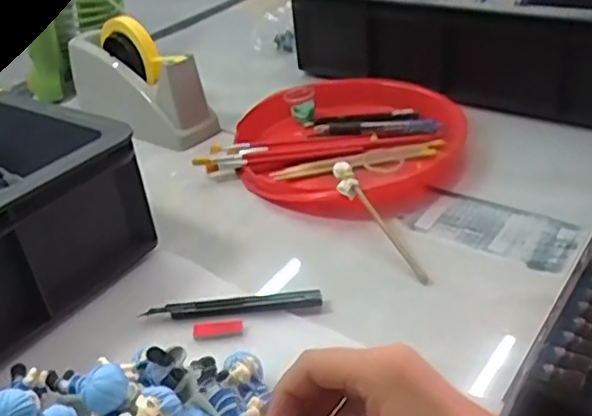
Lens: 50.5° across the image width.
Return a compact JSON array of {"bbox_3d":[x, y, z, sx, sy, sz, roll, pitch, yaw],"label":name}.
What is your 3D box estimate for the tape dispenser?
[{"bbox_3d":[-0.203,-0.160,0.788,0.214,0.118,0.075,24,44,38],"label":"tape dispenser"}]

